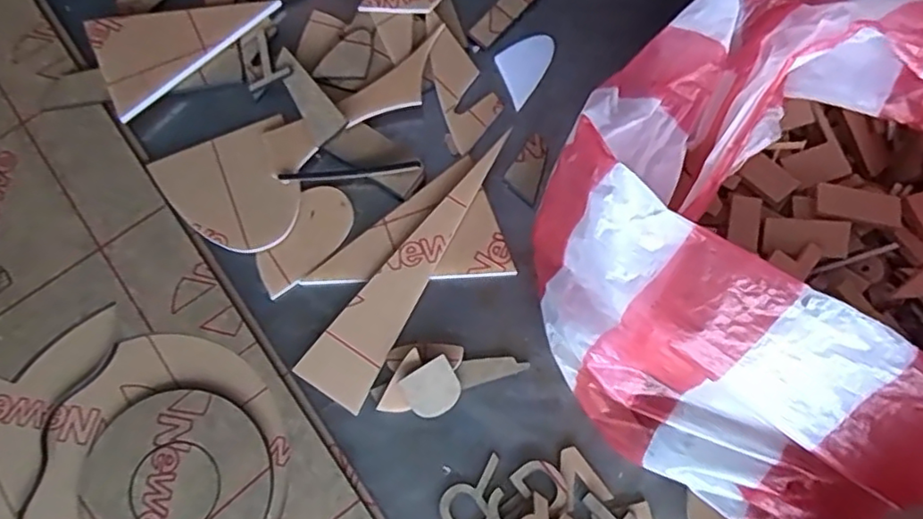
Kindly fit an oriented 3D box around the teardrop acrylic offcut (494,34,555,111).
[{"bbox_3d":[0.036,-0.118,0.381,0.030,0.004,0.048,29,76,10],"label":"teardrop acrylic offcut"}]

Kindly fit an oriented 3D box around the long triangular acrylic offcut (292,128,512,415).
[{"bbox_3d":[-0.031,0.000,0.347,0.038,0.008,0.165,29,76,10],"label":"long triangular acrylic offcut"}]

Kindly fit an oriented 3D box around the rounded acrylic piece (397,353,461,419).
[{"bbox_3d":[-0.015,0.068,0.325,0.028,0.004,0.027,-30,99,-8],"label":"rounded acrylic piece"}]

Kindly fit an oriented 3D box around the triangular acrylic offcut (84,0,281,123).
[{"bbox_3d":[-0.180,-0.141,0.387,0.062,0.007,0.111,42,75,14],"label":"triangular acrylic offcut"}]

